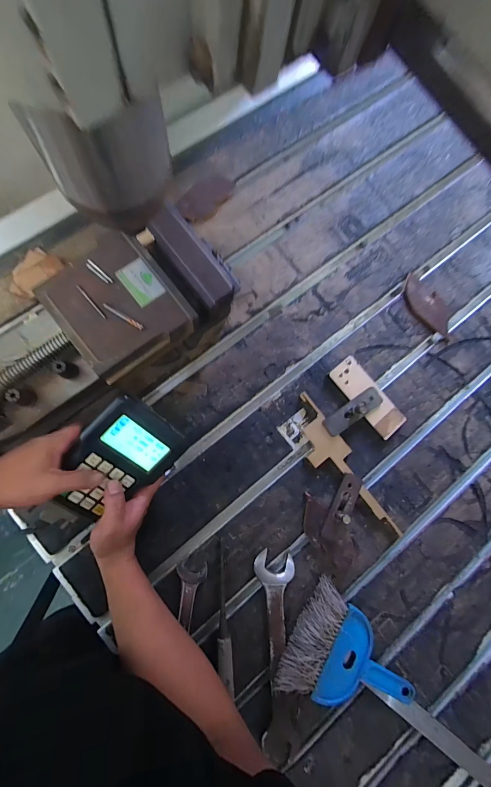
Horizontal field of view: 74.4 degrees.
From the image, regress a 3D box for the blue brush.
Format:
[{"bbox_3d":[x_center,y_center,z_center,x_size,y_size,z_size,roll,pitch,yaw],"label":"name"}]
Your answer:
[{"bbox_3d":[0.148,0.366,0.441,0.186,0.027,0.137,33,80,-1],"label":"blue brush"}]

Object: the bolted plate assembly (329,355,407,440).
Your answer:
[{"bbox_3d":[0.188,0.005,0.500,0.051,0.019,0.131,-39,88,-10],"label":"bolted plate assembly"}]

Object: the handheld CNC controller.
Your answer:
[{"bbox_3d":[-0.155,0.077,0.385,0.144,0.029,0.102,-43,118,-5],"label":"handheld CNC controller"}]

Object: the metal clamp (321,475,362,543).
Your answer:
[{"bbox_3d":[0.142,0.164,0.458,0.028,0.041,0.098,26,81,-2],"label":"metal clamp"}]

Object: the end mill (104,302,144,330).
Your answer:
[{"bbox_3d":[-0.140,-0.088,0.371,0.051,0.004,0.007,31,80,-2],"label":"end mill"}]

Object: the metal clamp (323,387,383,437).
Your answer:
[{"bbox_3d":[0.164,0.027,0.480,0.097,0.039,0.033,-36,88,-10],"label":"metal clamp"}]

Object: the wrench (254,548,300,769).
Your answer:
[{"bbox_3d":[0.044,0.353,0.435,0.050,0.018,0.264,-1,83,-7],"label":"wrench"}]

